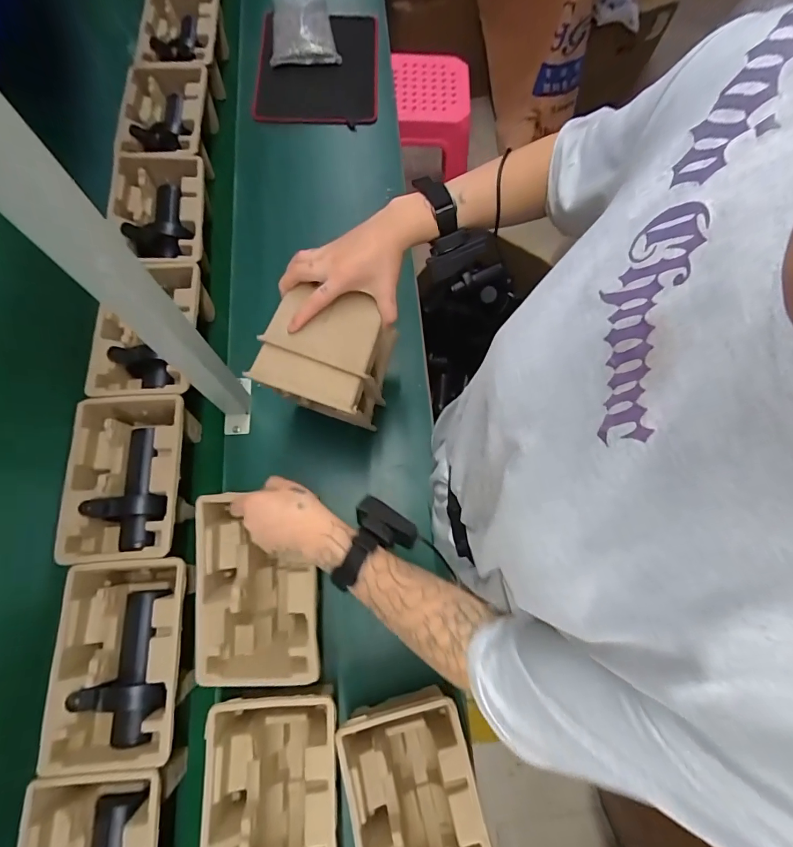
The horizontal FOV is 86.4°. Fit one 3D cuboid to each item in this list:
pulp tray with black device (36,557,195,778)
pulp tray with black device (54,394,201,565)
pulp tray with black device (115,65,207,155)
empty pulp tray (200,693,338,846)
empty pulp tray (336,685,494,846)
[{"bbox_3d":[-0.345,0.302,0.554,0.149,0.079,0.230,-4,71,-3],"label":"pulp tray with black device"},{"bbox_3d":[-0.379,0.082,0.617,0.150,0.084,0.225,-4,71,-3],"label":"pulp tray with black device"},{"bbox_3d":[-0.416,-0.557,0.754,0.147,0.036,0.211,-2,71,-3],"label":"pulp tray with black device"},{"bbox_3d":[-0.142,0.460,0.518,0.150,0.118,0.240,-3,71,-3],"label":"empty pulp tray"},{"bbox_3d":[0.025,0.465,0.521,0.142,0.119,0.229,-13,72,-6],"label":"empty pulp tray"}]

